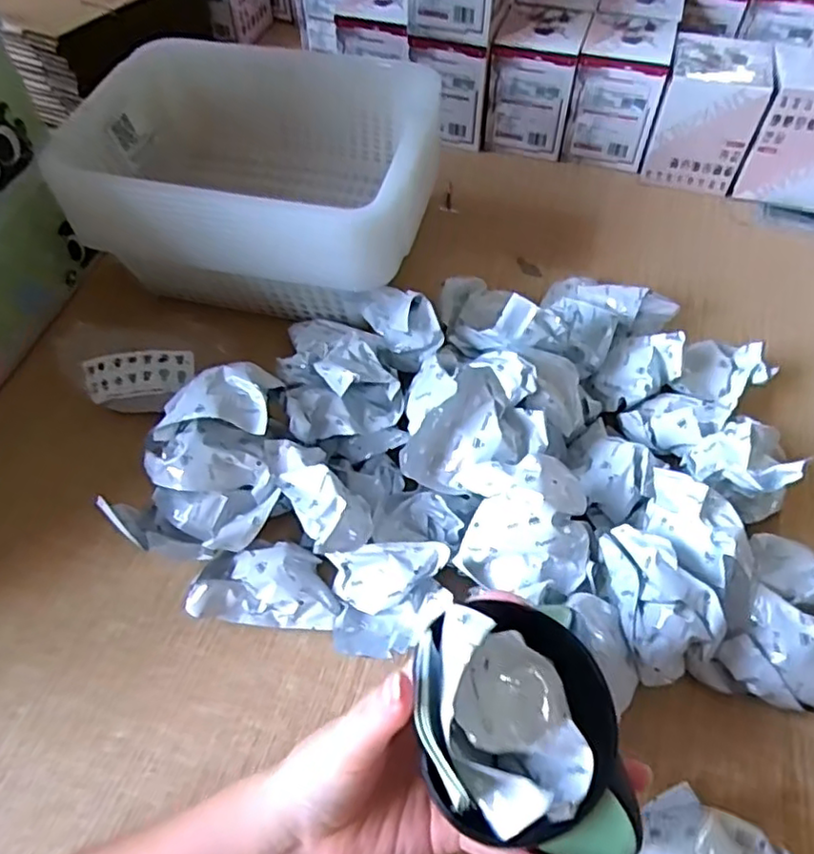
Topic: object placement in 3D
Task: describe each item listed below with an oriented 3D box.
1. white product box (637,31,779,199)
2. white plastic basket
[{"bbox_3d":[0.288,-0.303,0.625,0.086,0.114,0.087,12,57,9],"label":"white product box"},{"bbox_3d":[-0.113,-0.201,0.529,0.269,0.119,0.195,12,57,10],"label":"white plastic basket"}]

